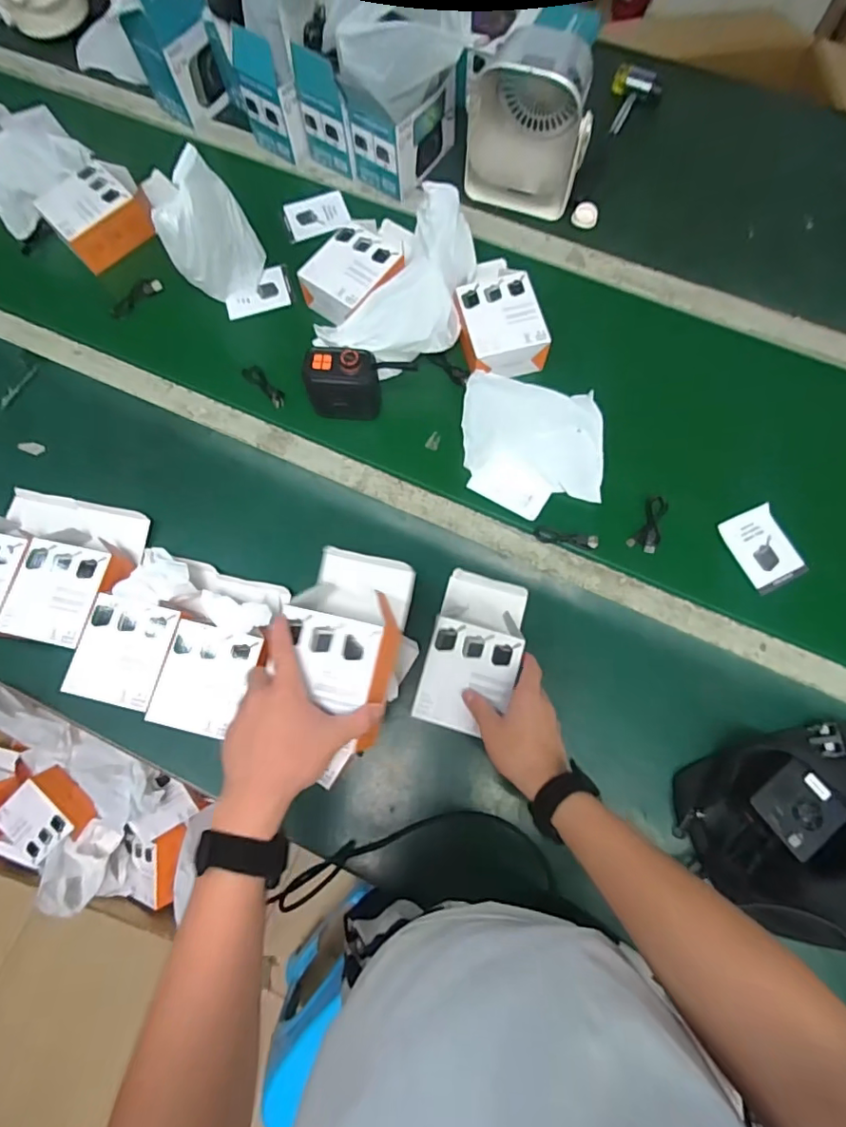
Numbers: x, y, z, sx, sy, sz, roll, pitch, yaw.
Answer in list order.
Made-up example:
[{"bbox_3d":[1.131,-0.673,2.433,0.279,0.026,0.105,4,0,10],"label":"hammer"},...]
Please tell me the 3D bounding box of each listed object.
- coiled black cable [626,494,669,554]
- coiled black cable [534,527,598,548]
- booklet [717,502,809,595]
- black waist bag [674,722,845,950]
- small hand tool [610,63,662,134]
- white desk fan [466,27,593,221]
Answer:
[{"bbox_3d":[0.288,-0.051,0.672,0.034,0.007,0.076,28,79,6],"label":"coiled black cable"},{"bbox_3d":[0.179,-0.032,0.667,0.077,0.011,0.020,11,78,3],"label":"coiled black cable"},{"bbox_3d":[0.423,-0.019,0.665,0.067,0.014,0.096,-25,79,-5],"label":"booklet"},{"bbox_3d":[0.501,0.263,0.555,0.423,0.064,0.184,-9,78,-1],"label":"black waist bag"},{"bbox_3d":[0.326,-0.718,0.832,0.072,0.038,0.096,16,78,4],"label":"small hand tool"},{"bbox_3d":[0.145,-0.594,0.725,0.152,0.185,0.094,15,78,4],"label":"white desk fan"}]

